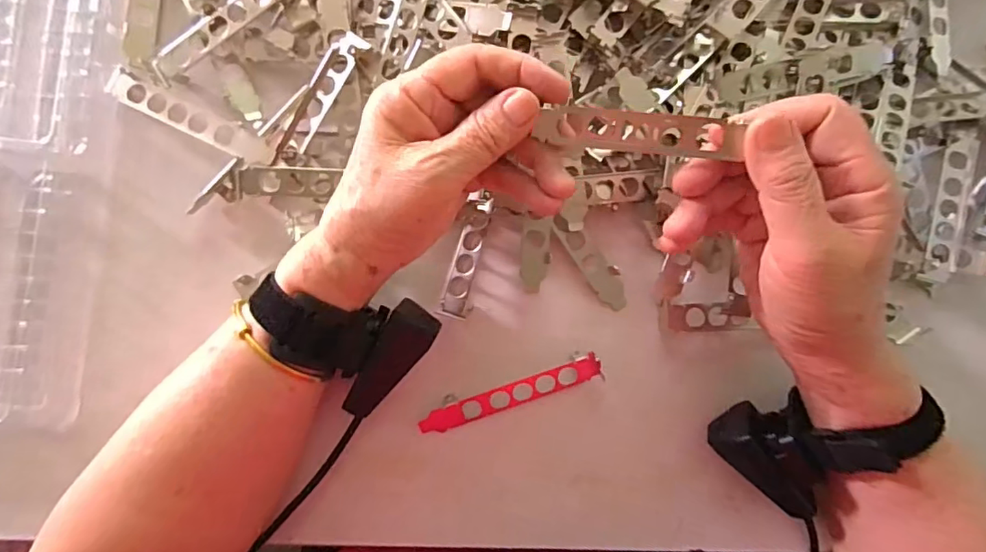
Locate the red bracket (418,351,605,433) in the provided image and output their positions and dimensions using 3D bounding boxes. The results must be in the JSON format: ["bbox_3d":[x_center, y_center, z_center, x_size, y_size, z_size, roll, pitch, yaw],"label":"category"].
[{"bbox_3d":[0.011,0.075,0.346,0.120,0.008,0.020,-17,87,-2],"label":"red bracket"}]

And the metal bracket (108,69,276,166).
[{"bbox_3d":[-0.193,-0.100,0.344,0.112,0.016,0.018,26,87,1],"label":"metal bracket"}]

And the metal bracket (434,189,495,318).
[{"bbox_3d":[-0.017,-0.013,0.348,0.020,0.013,0.081,12,87,0],"label":"metal bracket"}]

